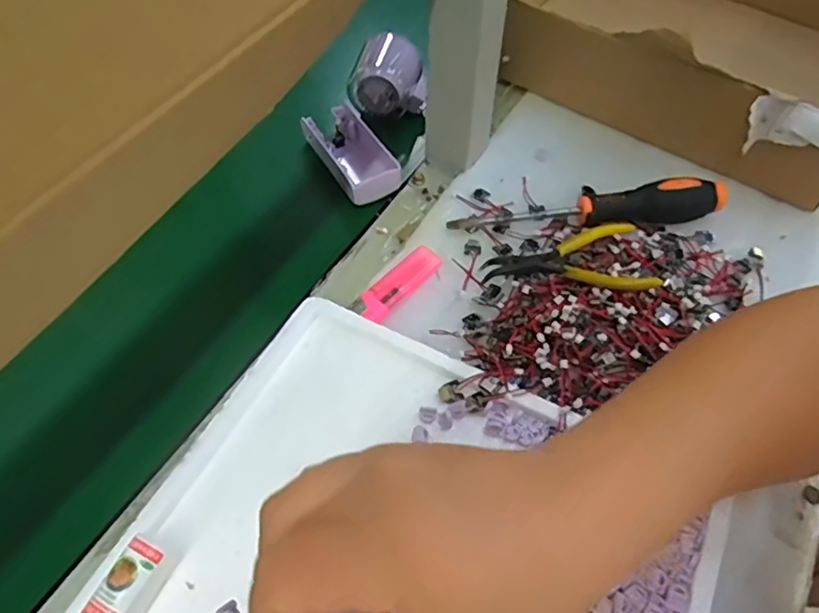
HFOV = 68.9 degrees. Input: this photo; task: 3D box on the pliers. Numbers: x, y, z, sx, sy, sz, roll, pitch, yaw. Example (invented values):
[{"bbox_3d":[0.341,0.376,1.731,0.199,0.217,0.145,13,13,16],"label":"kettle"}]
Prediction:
[{"bbox_3d":[0.109,-0.031,0.416,0.110,0.017,0.064,-4,56,-3],"label":"pliers"}]

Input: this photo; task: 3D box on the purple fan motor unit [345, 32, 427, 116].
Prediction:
[{"bbox_3d":[-0.016,-0.204,0.536,0.065,0.060,0.051,13,57,9],"label":"purple fan motor unit"}]

